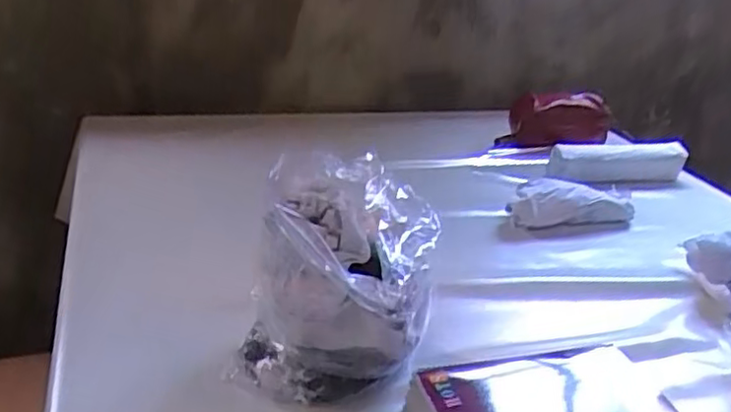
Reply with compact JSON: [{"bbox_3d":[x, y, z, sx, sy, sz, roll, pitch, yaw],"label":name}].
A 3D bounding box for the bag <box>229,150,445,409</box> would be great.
[{"bbox_3d":[-0.033,0.087,0.699,0.197,0.231,0.144,5,25,2],"label":"bag"}]

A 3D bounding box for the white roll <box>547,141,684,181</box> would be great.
[{"bbox_3d":[0.513,-0.092,1.336,0.298,0.064,0.049,-2,26,-13],"label":"white roll"}]

